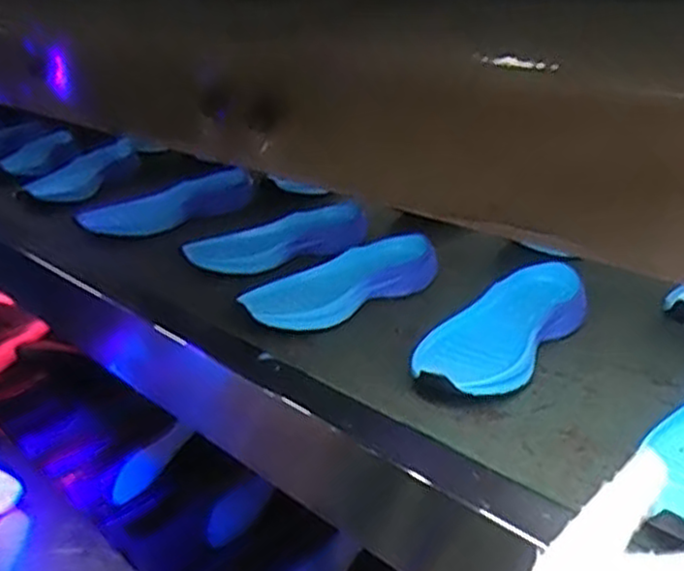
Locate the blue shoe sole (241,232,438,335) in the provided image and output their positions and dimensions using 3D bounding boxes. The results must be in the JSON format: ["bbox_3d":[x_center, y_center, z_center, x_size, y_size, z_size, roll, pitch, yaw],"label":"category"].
[{"bbox_3d":[-0.002,-0.002,0.756,0.219,0.052,0.086,-15,25,-32],"label":"blue shoe sole"}]

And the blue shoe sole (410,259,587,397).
[{"bbox_3d":[0.140,0.040,0.651,0.086,0.042,0.231,14,26,34],"label":"blue shoe sole"}]

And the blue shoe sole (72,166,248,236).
[{"bbox_3d":[-0.246,-0.112,1.067,0.250,0.049,0.071,-18,27,-27],"label":"blue shoe sole"}]

